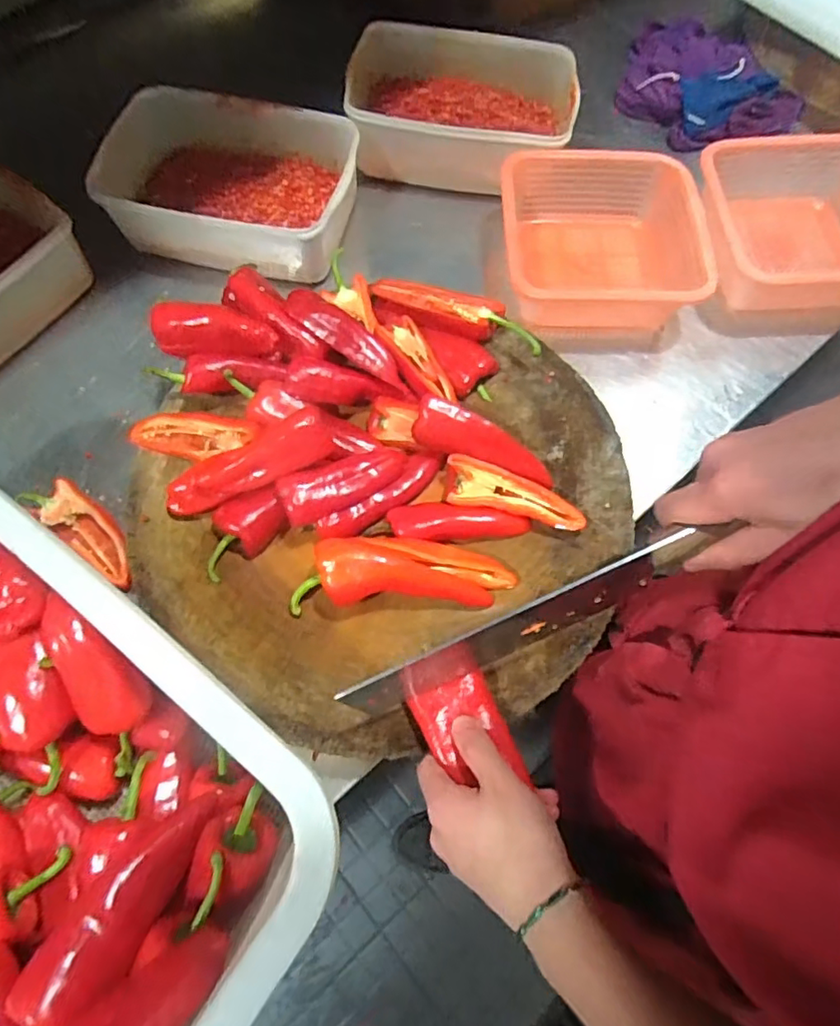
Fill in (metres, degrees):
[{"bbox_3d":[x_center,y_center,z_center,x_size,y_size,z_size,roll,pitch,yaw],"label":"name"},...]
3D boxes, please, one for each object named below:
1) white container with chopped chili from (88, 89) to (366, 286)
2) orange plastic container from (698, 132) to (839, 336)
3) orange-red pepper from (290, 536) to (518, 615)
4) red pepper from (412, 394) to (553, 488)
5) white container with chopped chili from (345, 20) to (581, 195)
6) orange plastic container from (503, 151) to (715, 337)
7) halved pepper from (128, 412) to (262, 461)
[{"bbox_3d":[-0.221,-0.370,0.644,0.269,0.074,0.180,11,70,4],"label":"white container with chopped chili"},{"bbox_3d":[0.423,-0.317,0.642,0.237,0.073,0.202,0,69,0],"label":"orange plastic container"},{"bbox_3d":[-0.012,0.045,0.449,0.175,0.049,0.054,-1,69,-1],"label":"orange-red pepper"},{"bbox_3d":[0.056,-0.062,0.486,0.122,0.034,0.037,18,70,6],"label":"red pepper"},{"bbox_3d":[0.049,-0.484,0.703,0.263,0.086,0.175,11,70,4],"label":"white container with chopped chili"},{"bbox_3d":[0.203,-0.294,0.632,0.214,0.074,0.201,0,69,0],"label":"orange plastic container"},{"bbox_3d":[-0.193,-0.066,0.487,0.115,0.037,0.027,-1,69,14],"label":"halved pepper"}]

